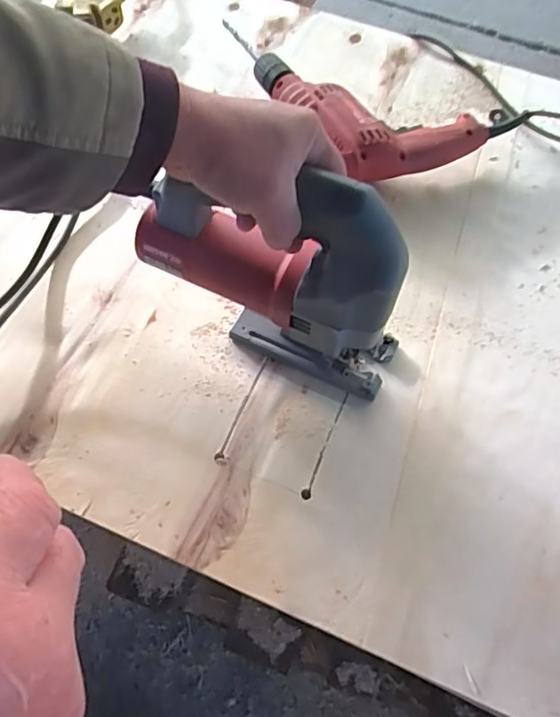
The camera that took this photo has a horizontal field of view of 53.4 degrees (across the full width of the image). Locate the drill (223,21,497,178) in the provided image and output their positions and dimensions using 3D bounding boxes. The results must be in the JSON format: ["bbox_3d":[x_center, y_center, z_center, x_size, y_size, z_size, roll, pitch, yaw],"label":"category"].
[{"bbox_3d":[0.080,-0.351,0.722,0.198,0.067,0.344,-30,66,-17],"label":"drill"}]

